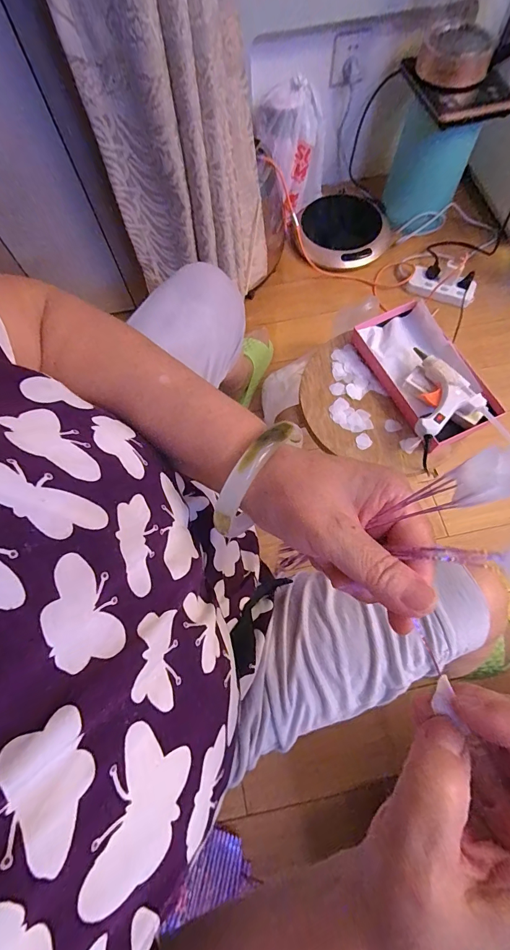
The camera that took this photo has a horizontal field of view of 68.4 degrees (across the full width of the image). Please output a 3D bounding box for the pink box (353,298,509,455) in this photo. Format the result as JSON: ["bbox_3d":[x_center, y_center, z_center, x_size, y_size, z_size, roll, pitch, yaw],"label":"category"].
[{"bbox_3d":[0.247,-0.153,0.553,0.122,0.033,0.229,-21,70,-5],"label":"pink box"}]

